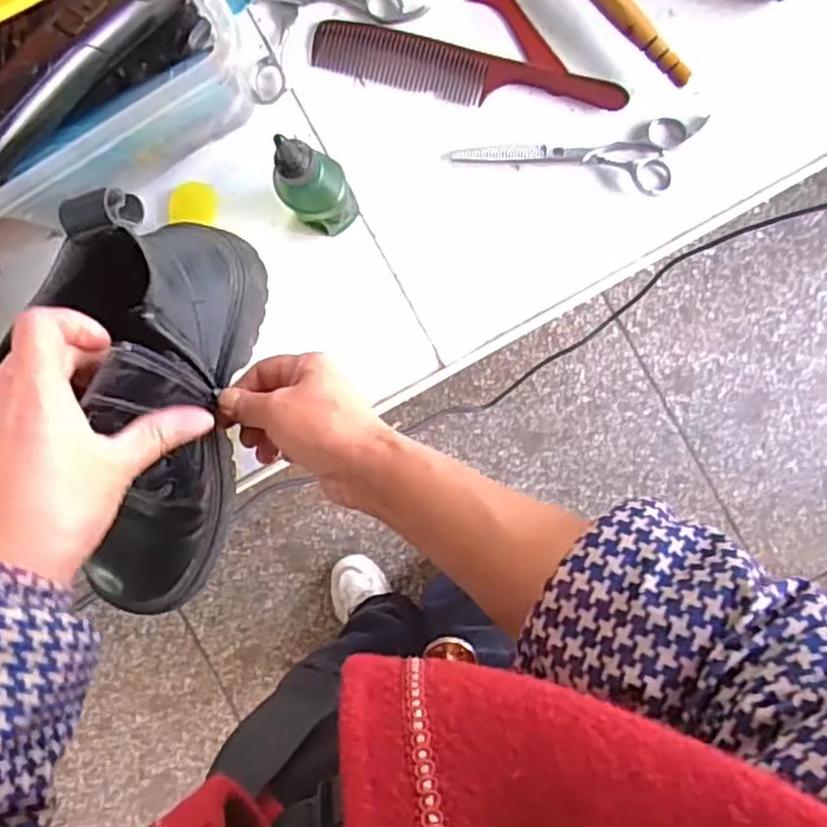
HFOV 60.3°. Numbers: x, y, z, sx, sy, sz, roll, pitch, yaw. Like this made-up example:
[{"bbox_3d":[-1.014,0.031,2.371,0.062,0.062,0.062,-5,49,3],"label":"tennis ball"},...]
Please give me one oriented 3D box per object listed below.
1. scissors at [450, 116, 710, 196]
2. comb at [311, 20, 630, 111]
[{"bbox_3d":[0.109,-0.161,0.464,0.160,0.009,0.046,-8,91,4],"label":"scissors"},{"bbox_3d":[0.035,-0.225,0.474,0.207,0.007,0.036,15,92,3],"label":"comb"}]

